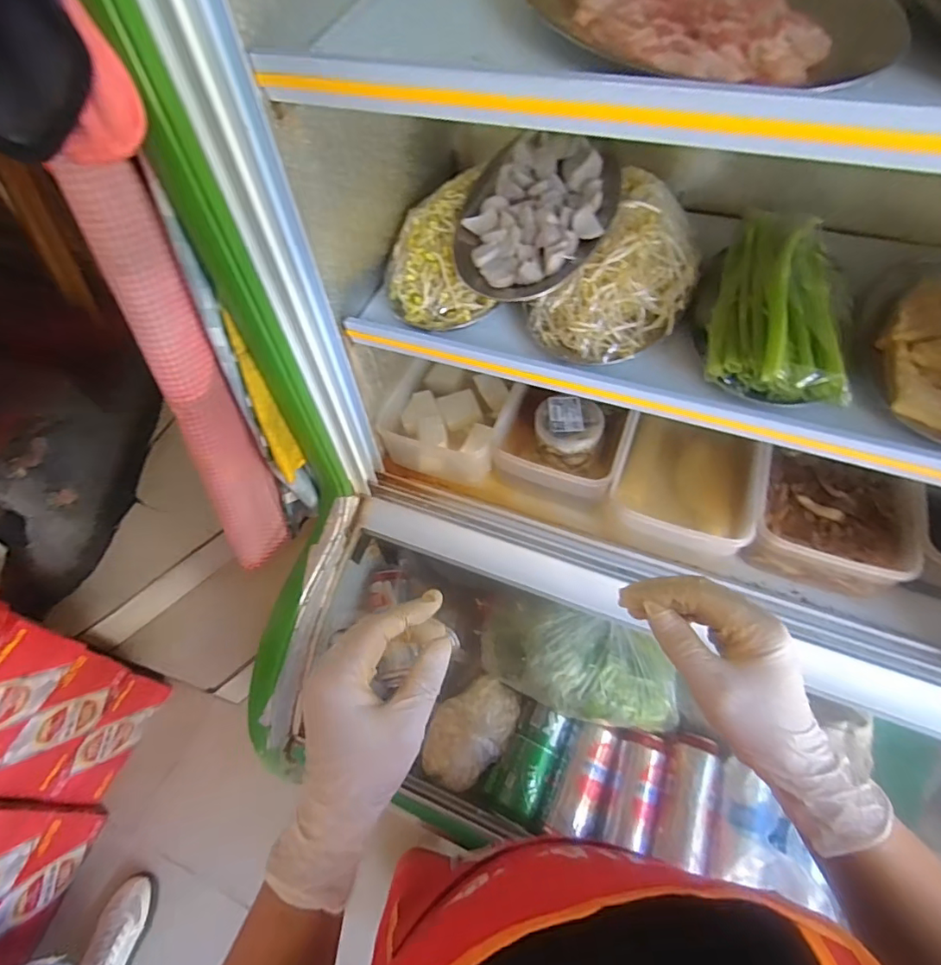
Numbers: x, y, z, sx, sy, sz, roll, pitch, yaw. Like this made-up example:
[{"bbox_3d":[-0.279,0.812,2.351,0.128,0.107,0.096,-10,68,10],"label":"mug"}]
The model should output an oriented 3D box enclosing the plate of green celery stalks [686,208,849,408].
[{"bbox_3d":[0.305,-0.184,0.525,0.141,0.053,0.233,16,59,14],"label":"plate of green celery stalks"}]

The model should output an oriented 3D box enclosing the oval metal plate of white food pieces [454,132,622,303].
[{"bbox_3d":[0.071,-0.291,0.566,0.158,0.024,0.208,15,74,18],"label":"oval metal plate of white food pieces"}]

